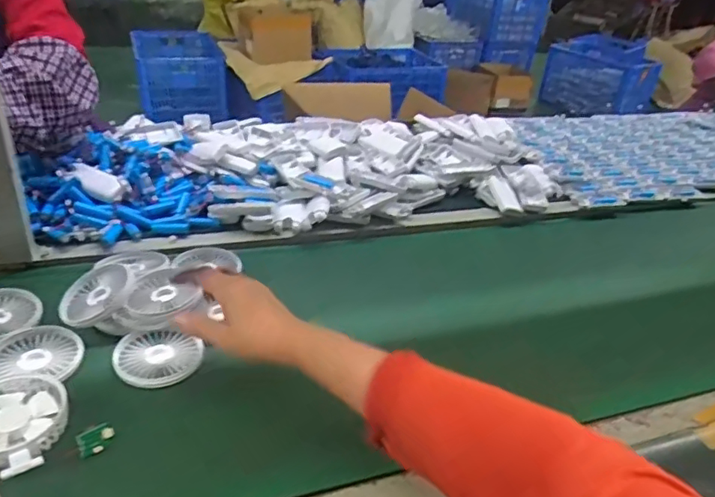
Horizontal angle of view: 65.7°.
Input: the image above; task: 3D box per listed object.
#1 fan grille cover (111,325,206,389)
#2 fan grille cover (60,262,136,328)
[{"bbox_3d":[-0.211,0.112,0.589,0.085,0.013,0.075,-19,55,-29],"label":"fan grille cover"},{"bbox_3d":[-0.299,0.051,0.637,0.084,0.011,0.078,-30,54,-7],"label":"fan grille cover"}]

